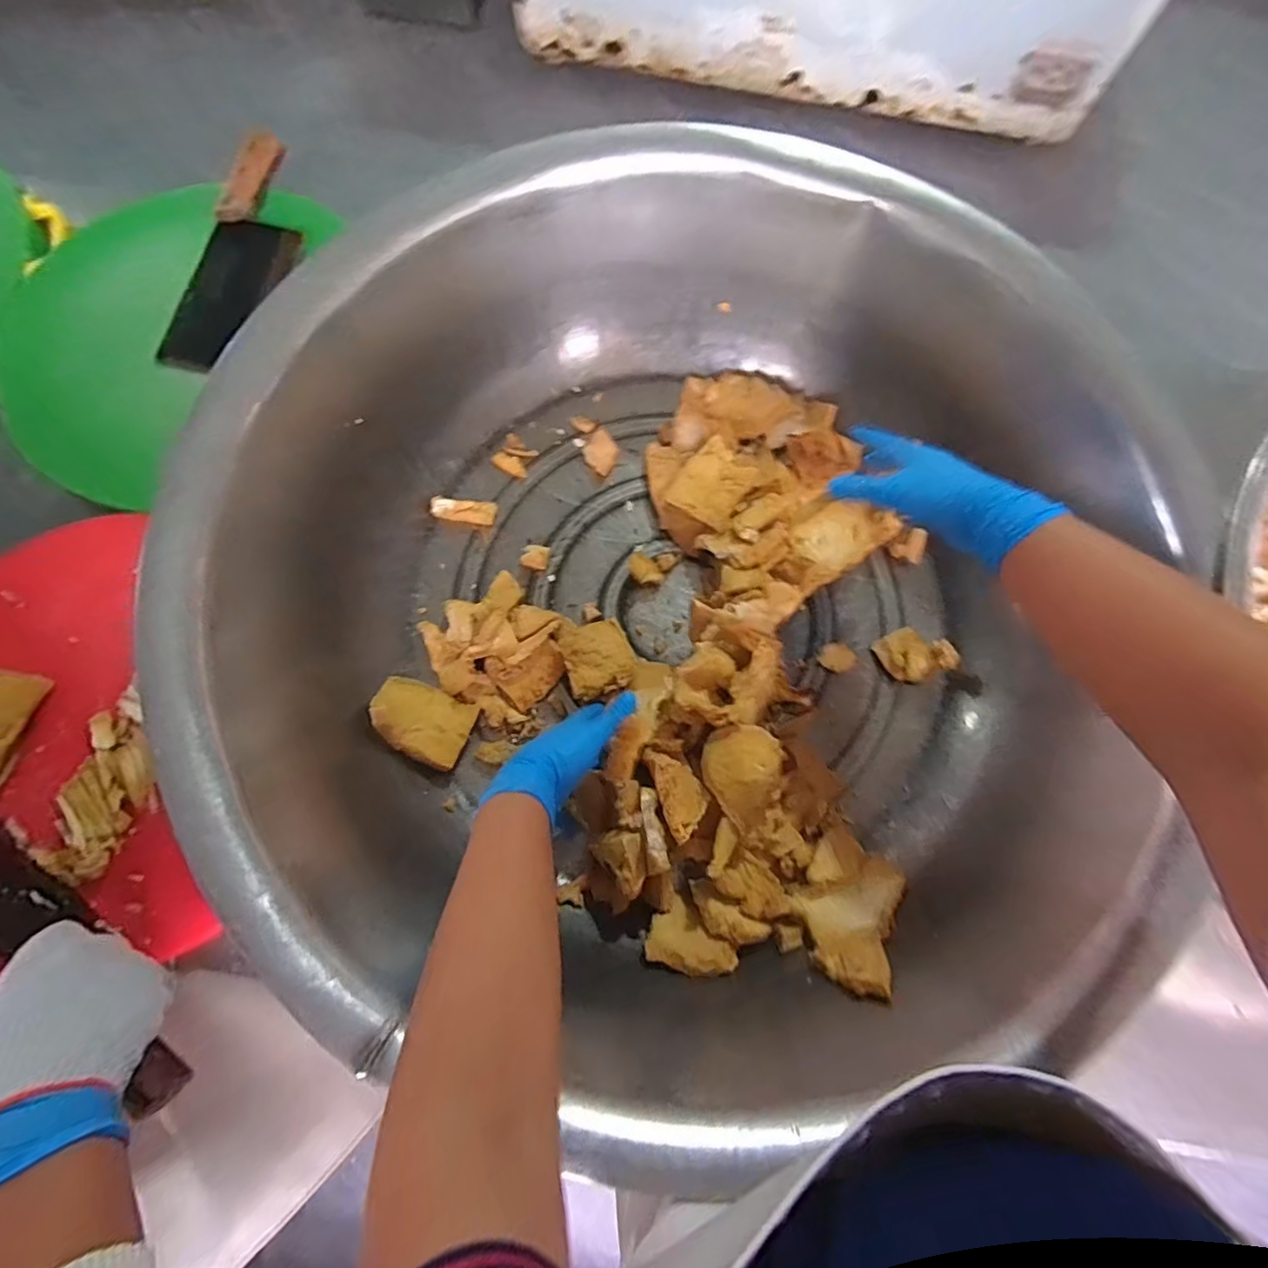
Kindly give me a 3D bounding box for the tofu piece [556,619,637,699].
[{"bbox_3d":[-0.034,0.020,0.530,0.063,0.018,0.071,-20,78,-5],"label":"tofu piece"}]

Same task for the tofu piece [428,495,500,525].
[{"bbox_3d":[-0.170,-0.124,0.567,0.063,0.009,0.021,5,76,-15],"label":"tofu piece"}]

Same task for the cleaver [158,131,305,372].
[{"bbox_3d":[-0.435,-0.428,0.633,0.096,0.034,0.287,16,77,3],"label":"cleaver"}]

